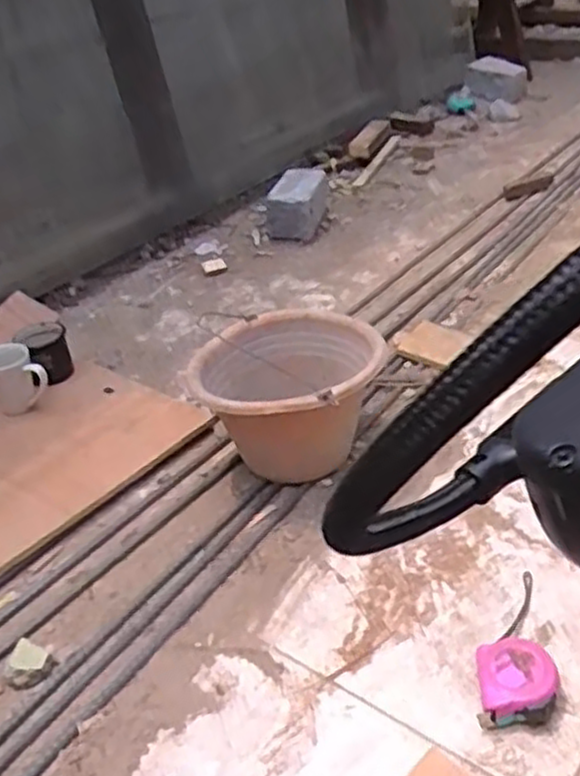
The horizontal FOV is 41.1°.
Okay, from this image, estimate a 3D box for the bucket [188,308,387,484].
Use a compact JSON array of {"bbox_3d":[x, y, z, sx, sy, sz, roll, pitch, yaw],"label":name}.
[{"bbox_3d":[-0.005,0.031,1.087,0.237,0.181,0.237,-5,34,4],"label":"bucket"}]

